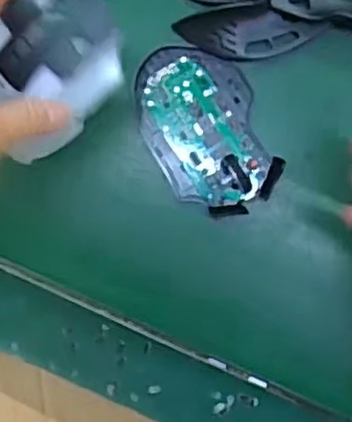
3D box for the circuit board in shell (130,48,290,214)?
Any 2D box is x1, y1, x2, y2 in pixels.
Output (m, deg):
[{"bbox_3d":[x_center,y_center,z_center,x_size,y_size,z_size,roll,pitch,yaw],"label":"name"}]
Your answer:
[{"bbox_3d":[0.019,-0.053,0.444,0.074,0.021,0.113,-21,91,0],"label":"circuit board in shell"}]

